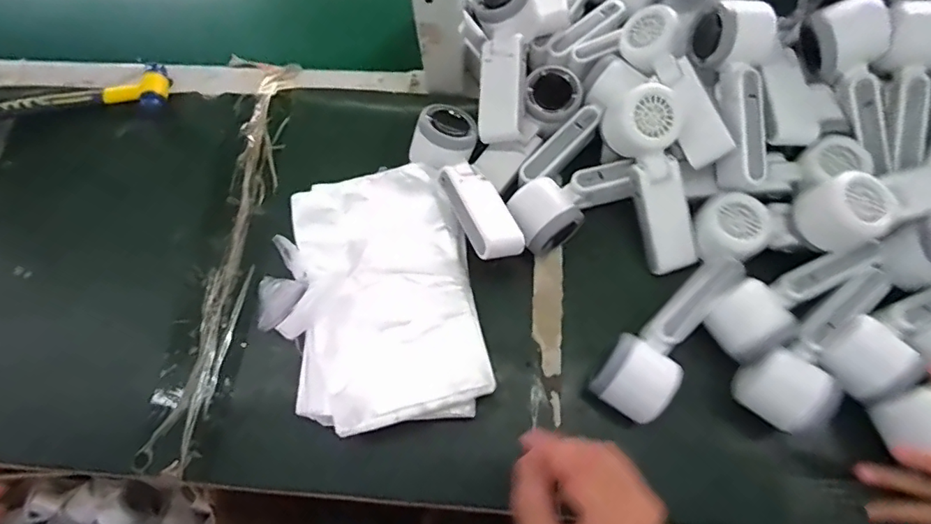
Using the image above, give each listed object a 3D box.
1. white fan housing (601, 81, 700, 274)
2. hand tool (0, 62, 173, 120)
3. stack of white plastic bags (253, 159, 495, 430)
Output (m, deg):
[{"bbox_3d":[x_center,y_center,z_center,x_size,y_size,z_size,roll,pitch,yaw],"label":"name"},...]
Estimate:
[{"bbox_3d":[0.174,-0.076,0.476,0.050,0.041,0.164,-18,102,-5],"label":"white fan housing"},{"bbox_3d":[-0.463,-0.188,0.590,0.242,0.021,0.060,-6,69,0],"label":"hand tool"},{"bbox_3d":[-0.091,0.032,0.461,0.192,0.065,0.226,-11,69,-2],"label":"stack of white plastic bags"}]

